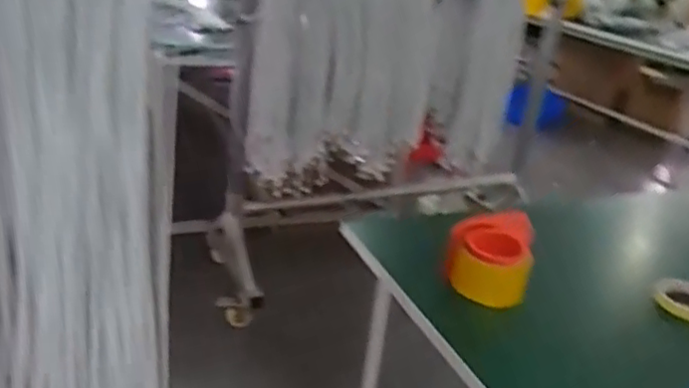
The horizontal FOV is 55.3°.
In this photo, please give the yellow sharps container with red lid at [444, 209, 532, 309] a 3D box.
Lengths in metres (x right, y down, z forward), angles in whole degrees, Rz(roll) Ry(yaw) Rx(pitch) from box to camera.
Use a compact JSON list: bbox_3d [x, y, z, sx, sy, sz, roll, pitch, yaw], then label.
[{"bbox_3d":[0.197,0.085,0.903,0.110,0.084,0.108,9,24,6],"label":"yellow sharps container with red lid"}]

